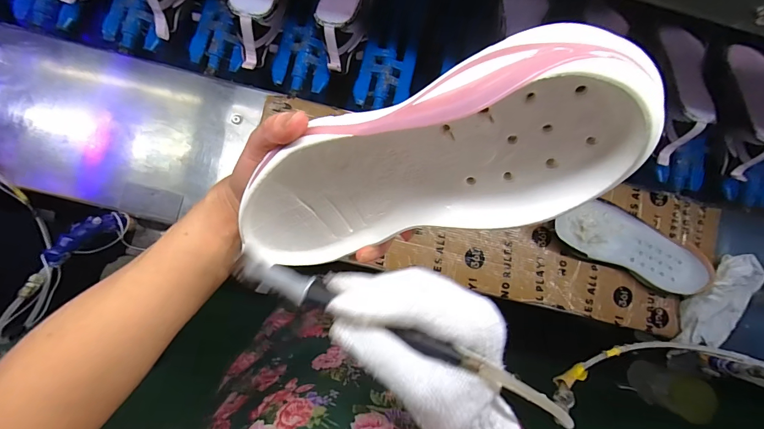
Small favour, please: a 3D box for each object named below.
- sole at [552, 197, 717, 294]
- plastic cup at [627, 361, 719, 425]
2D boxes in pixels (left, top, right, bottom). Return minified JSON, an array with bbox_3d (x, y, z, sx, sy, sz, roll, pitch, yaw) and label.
[{"bbox_3d":[0.391,0.044,0.587,0.245,0.056,0.098,21,84,-2],"label":"sole"},{"bbox_3d":[0.526,0.322,0.686,0.077,0.125,0.070,0,85,-4],"label":"plastic cup"}]

